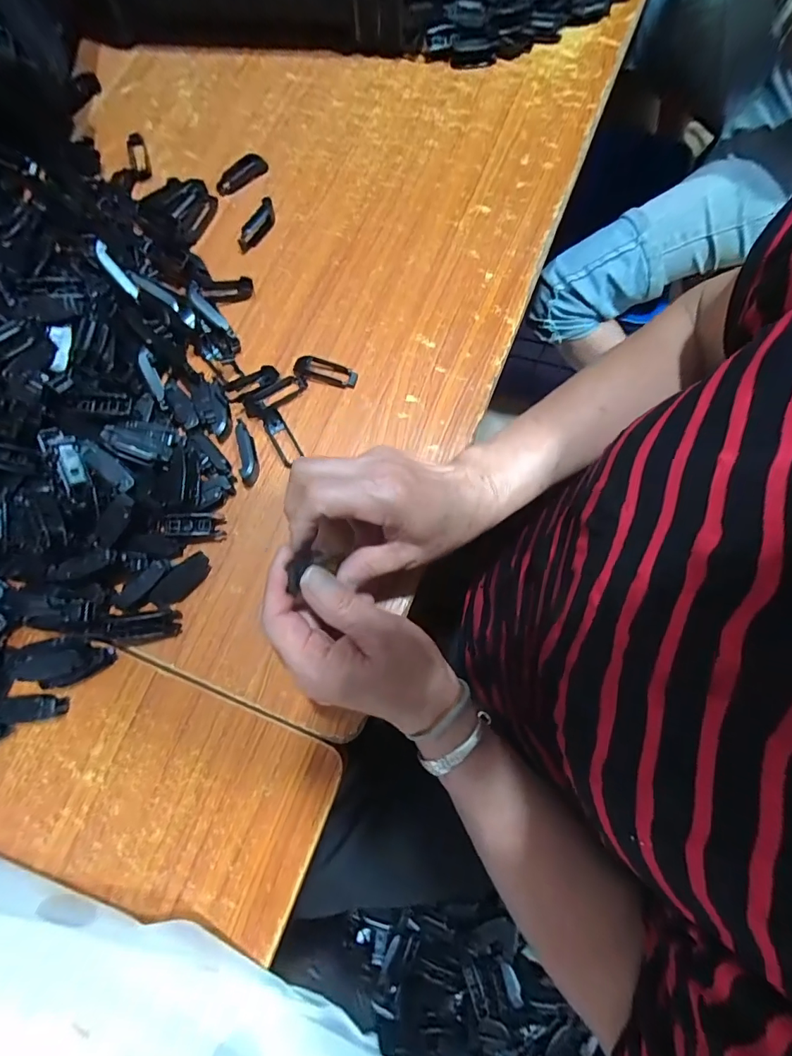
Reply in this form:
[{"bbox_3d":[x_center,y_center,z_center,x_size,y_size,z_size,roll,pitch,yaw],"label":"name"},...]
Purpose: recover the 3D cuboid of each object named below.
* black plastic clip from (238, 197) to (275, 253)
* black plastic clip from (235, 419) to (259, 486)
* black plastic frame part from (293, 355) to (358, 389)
[{"bbox_3d":[-0.133,-0.290,0.411,0.010,0.018,0.051,29,79,7],"label":"black plastic clip"},{"bbox_3d":[-0.125,-0.065,0.358,0.013,0.013,0.056,-8,77,-2],"label":"black plastic clip"},{"bbox_3d":[-0.063,-0.139,0.379,0.058,0.013,0.024,12,77,3],"label":"black plastic frame part"}]

